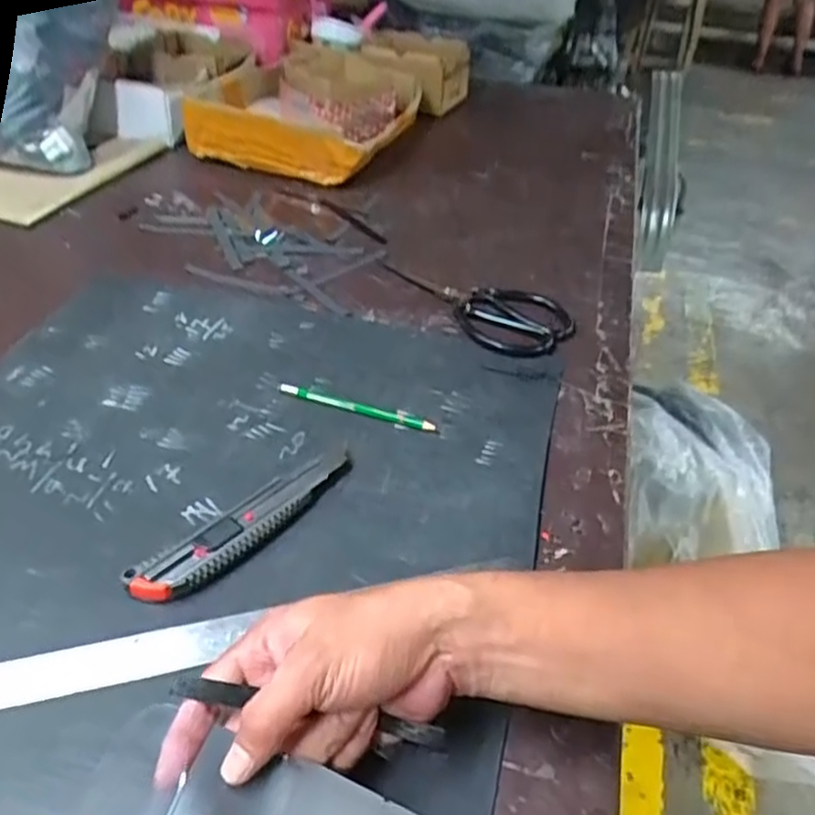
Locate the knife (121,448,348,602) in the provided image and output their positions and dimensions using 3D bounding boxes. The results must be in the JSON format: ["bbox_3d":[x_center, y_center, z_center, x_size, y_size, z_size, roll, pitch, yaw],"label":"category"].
[{"bbox_3d":[-0.109,0.075,0.482,0.042,0.017,0.167,30,47,29],"label":"knife"}]

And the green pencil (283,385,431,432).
[{"bbox_3d":[-0.043,-0.001,0.583,0.135,0.009,0.012,17,42,16],"label":"green pencil"}]

